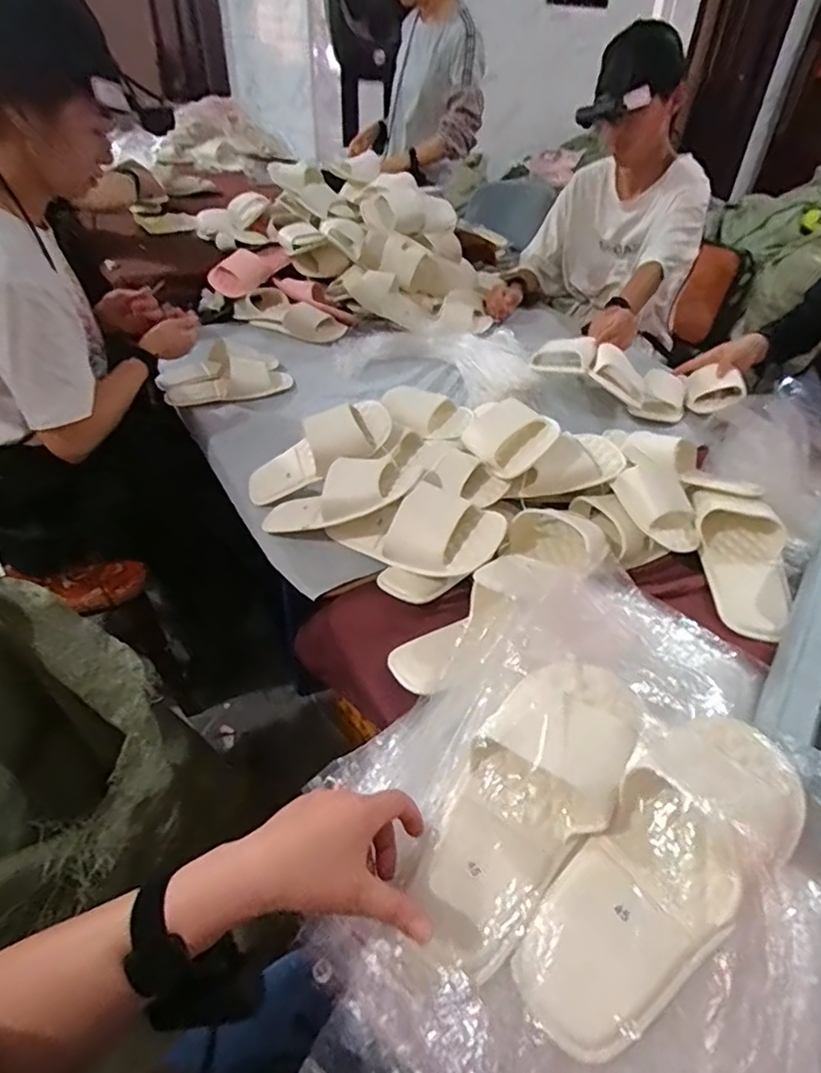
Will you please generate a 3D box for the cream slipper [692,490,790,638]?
[{"bbox_3d":[0.439,0.028,0.763,0.116,0.063,0.233,9,53,7],"label":"cream slipper"}]

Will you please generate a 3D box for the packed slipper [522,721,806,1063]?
[{"bbox_3d":[0.191,0.234,0.422,0.274,0.079,0.100,-39,54,-20],"label":"packed slipper"}]

